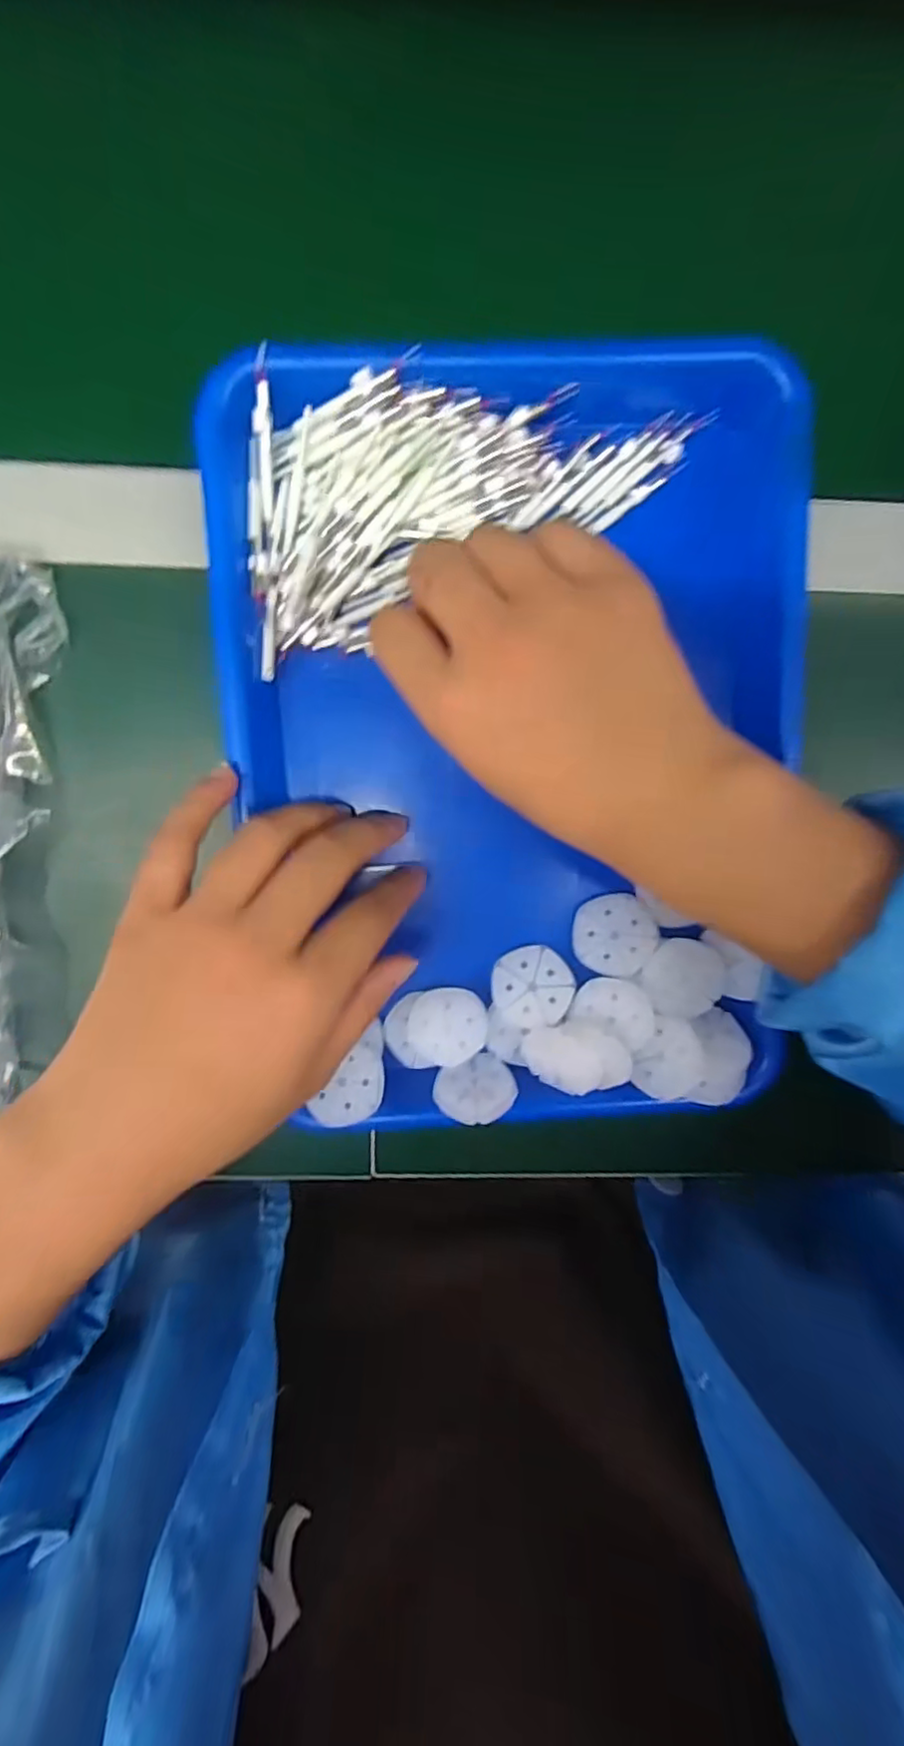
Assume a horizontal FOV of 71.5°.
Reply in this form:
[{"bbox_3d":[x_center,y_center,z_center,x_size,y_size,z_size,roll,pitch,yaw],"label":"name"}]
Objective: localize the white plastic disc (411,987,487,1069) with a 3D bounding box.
[{"bbox_3d":[-0.002,0.074,0.301,0.036,0.005,0.039,0,99,-3],"label":"white plastic disc"}]

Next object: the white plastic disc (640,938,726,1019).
[{"bbox_3d":[0.110,0.050,0.296,0.037,0.007,0.036,0,89,-2],"label":"white plastic disc"}]

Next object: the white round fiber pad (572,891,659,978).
[{"bbox_3d":[0.078,0.029,0.301,0.039,0.004,0.037,-1,85,10],"label":"white round fiber pad"}]

